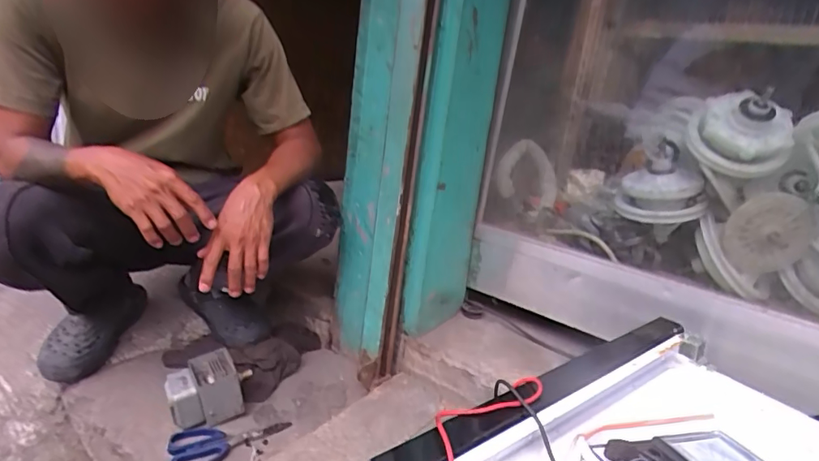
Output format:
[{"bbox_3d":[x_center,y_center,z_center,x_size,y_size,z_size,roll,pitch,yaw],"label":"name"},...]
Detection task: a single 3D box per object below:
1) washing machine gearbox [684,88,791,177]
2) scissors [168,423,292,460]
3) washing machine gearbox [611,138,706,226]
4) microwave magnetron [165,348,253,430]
[{"bbox_3d":[0.477,-0.139,0.725,0.135,0.111,0.103,17,20,29],"label":"washing machine gearbox"},{"bbox_3d":[-0.270,0.316,0.757,0.171,0.015,0.072,-5,21,-34],"label":"scissors"},{"bbox_3d":[0.425,-0.078,0.837,0.133,0.118,0.108,15,19,25],"label":"washing machine gearbox"},{"bbox_3d":[-0.322,0.254,0.800,0.124,0.079,0.085,-3,19,-29],"label":"microwave magnetron"}]

